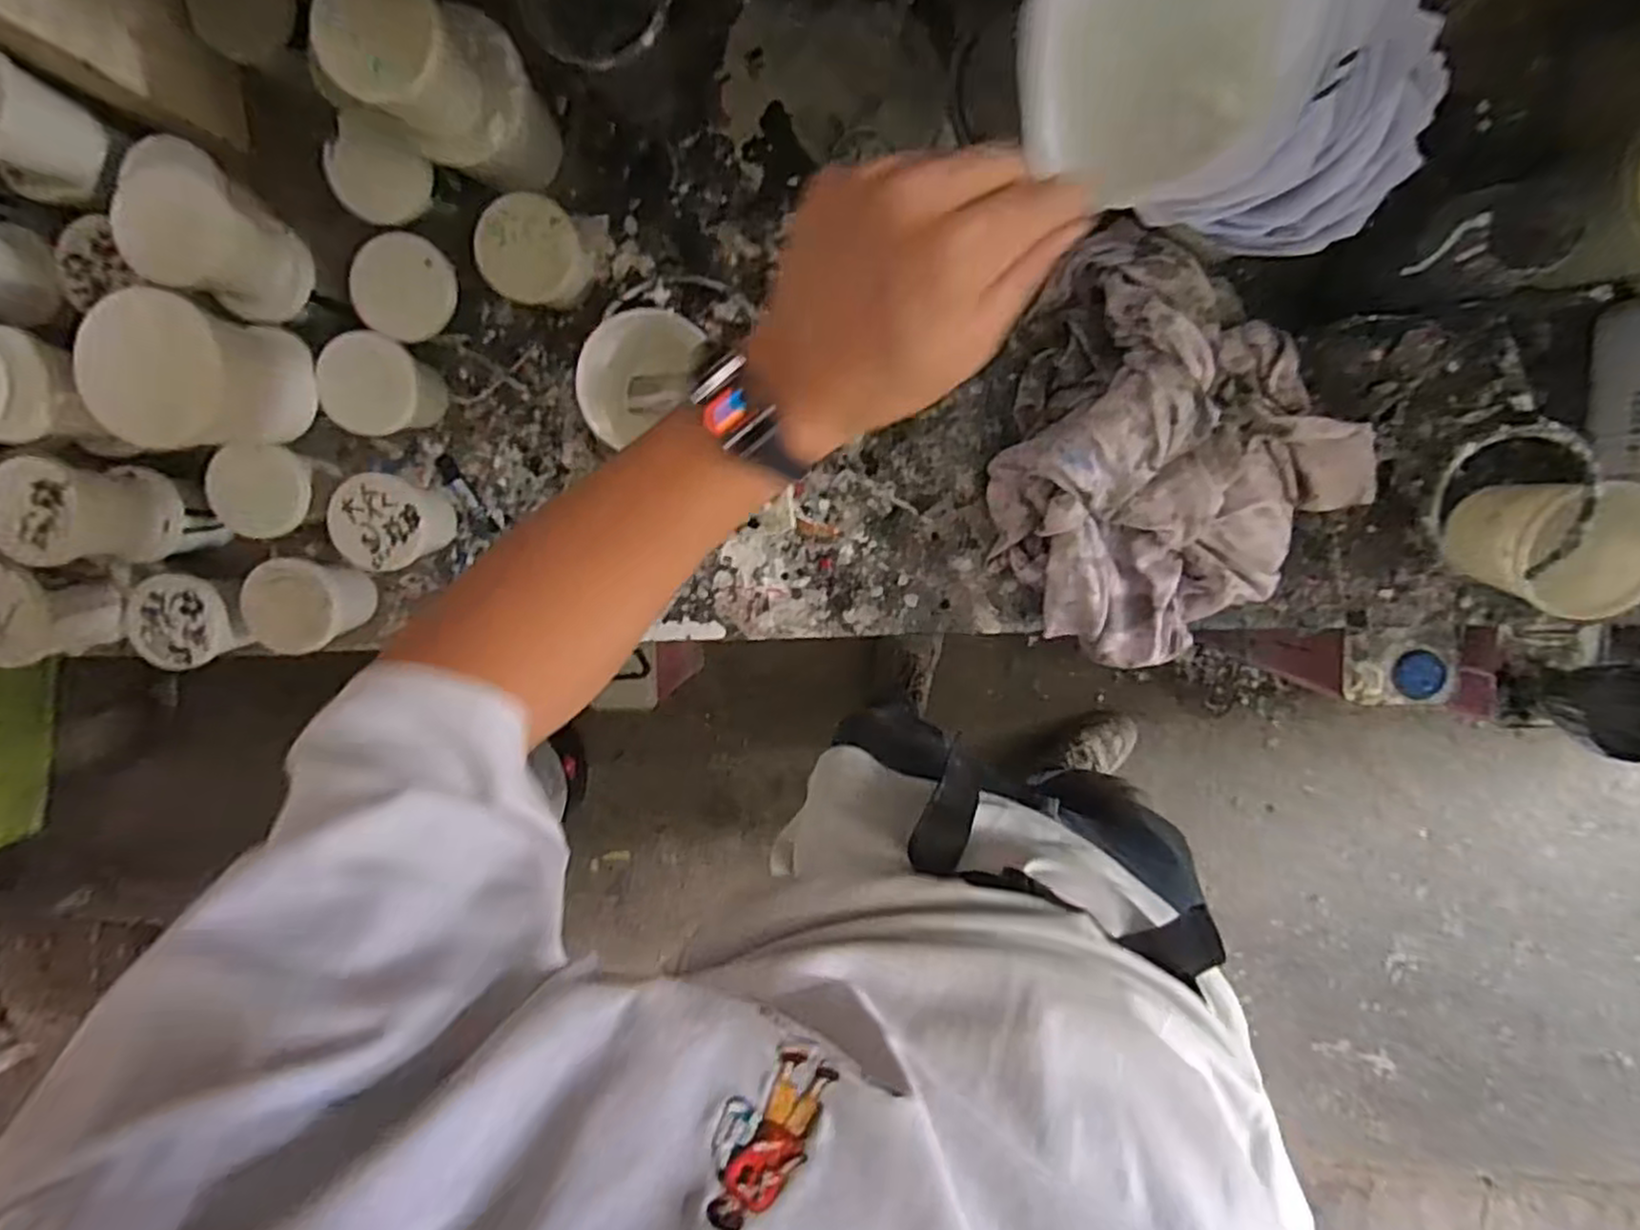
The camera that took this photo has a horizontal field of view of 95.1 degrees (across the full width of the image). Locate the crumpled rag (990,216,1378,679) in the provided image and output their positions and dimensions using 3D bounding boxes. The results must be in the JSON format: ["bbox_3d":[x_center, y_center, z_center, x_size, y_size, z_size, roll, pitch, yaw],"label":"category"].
[{"bbox_3d":[0.252,-0.099,0.549,0.254,0.116,0.260,25,100,-1],"label":"crumpled rag"}]

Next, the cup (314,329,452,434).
[{"bbox_3d":[-0.336,-0.176,0.586,0.064,0.072,0.071,3,99,3],"label":"cup"}]

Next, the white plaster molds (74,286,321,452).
[{"bbox_3d":[-0.415,-0.157,0.510,0.088,0.109,0.090,0,97,5],"label":"white plaster molds"}]

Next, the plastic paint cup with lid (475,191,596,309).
[{"bbox_3d":[-0.211,-0.266,0.563,0.065,0.068,0.068,1,97,5],"label":"plastic paint cup with lid"}]

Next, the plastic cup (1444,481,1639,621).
[{"bbox_3d":[0.520,-0.048,0.532,0.079,0.092,0.085,1,97,5],"label":"plastic cup"}]

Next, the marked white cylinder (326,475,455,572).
[{"bbox_3d":[-0.330,-0.076,0.594,0.070,0.074,0.071,1,99,3],"label":"marked white cylinder"}]

